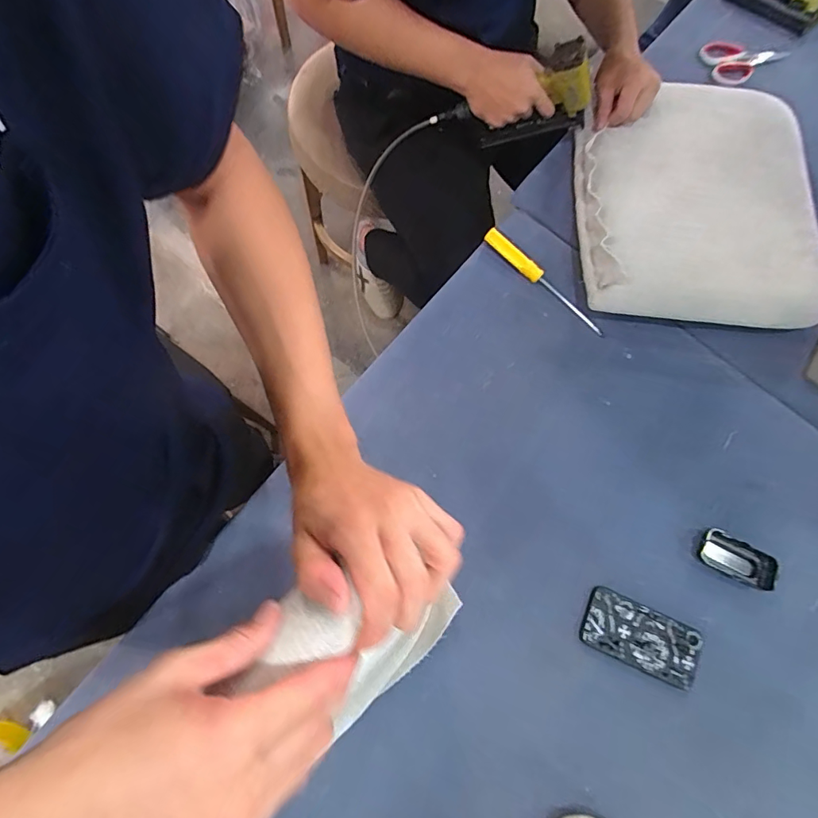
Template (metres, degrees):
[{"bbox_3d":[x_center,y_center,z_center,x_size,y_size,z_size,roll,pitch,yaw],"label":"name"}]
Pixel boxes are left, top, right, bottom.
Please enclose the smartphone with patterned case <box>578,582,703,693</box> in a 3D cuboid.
[{"bbox_3d":[0.318,0.311,0.633,0.160,0.013,0.080,24,76,5],"label":"smartphone with patterned case"}]

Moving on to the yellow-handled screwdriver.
[{"bbox_3d":[0.220,-0.207,0.746,0.238,0.031,0.025,39,77,8],"label":"yellow-handled screwdriver"}]

